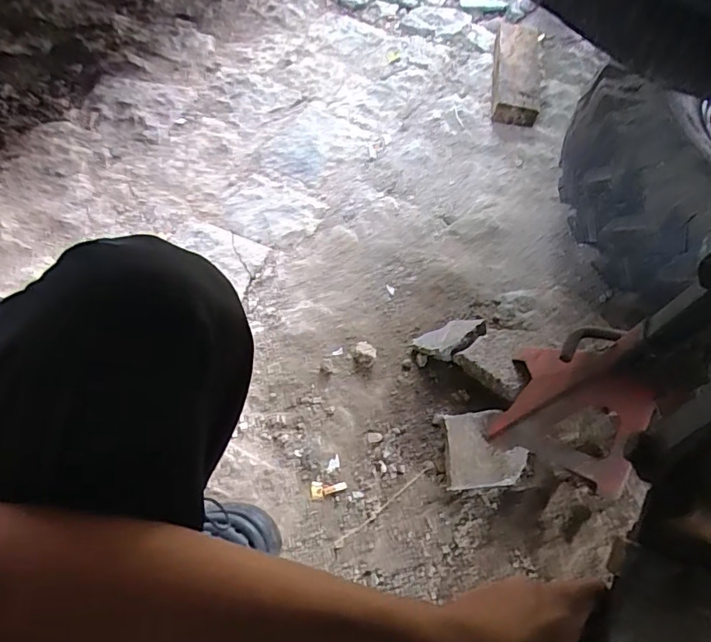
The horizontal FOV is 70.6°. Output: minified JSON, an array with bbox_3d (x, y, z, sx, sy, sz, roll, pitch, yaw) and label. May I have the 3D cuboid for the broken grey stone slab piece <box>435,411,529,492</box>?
[{"bbox_3d":[0.172,0.175,0.685,0.106,0.042,0.105,1,57,-4],"label":"broken grey stone slab piece"}]

